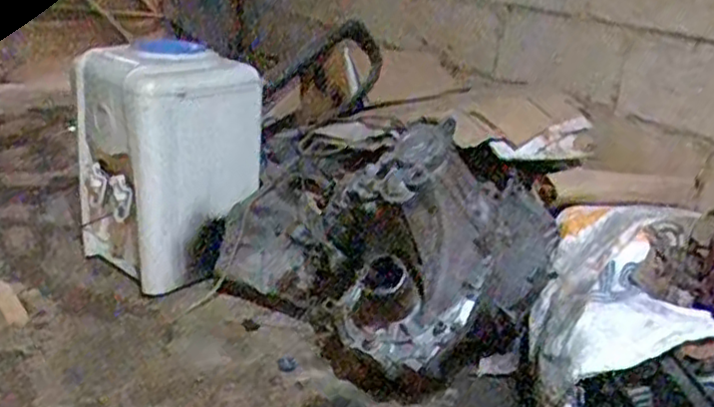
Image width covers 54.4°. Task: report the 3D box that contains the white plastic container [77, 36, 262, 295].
[{"bbox_3d":[-0.421,-0.100,1.552,0.297,0.495,0.292,24,28,39],"label":"white plastic container"}]

